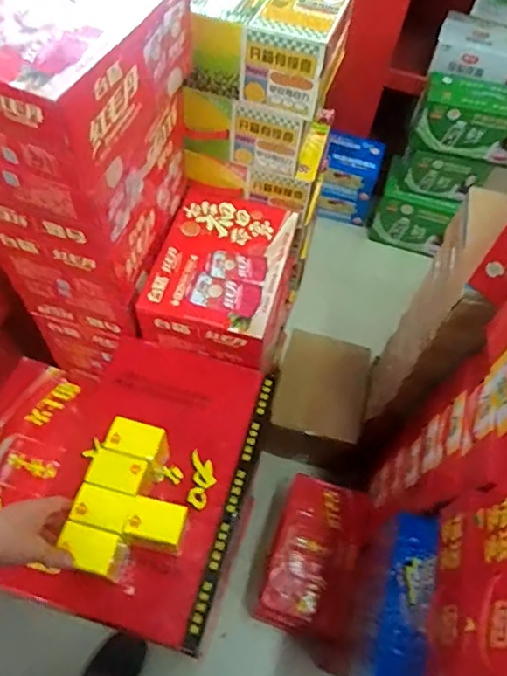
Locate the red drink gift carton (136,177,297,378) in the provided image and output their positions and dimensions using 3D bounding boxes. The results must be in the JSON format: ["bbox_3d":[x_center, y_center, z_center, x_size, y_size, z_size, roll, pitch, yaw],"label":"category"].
[{"bbox_3d":[-0.055,-0.111,0.906,0.208,0.093,0.284,14,59,4],"label":"red drink gift carton"}]

